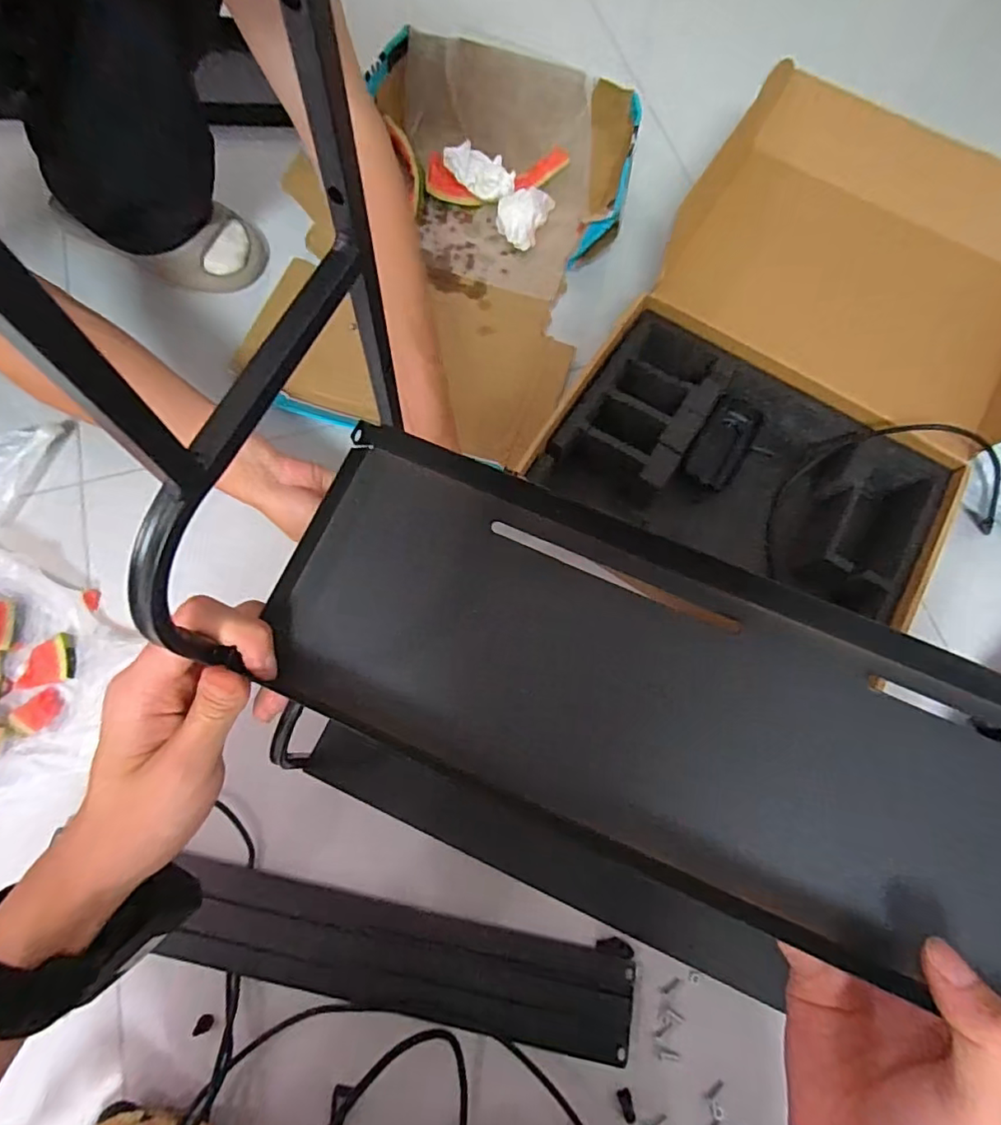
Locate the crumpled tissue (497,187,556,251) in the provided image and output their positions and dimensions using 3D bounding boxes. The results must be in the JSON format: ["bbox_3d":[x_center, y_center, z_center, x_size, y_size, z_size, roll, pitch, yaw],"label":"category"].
[{"bbox_3d":[0.026,-0.431,0.688,0.058,0.032,0.083,26,73,6],"label":"crumpled tissue"}]

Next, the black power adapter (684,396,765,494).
[{"bbox_3d":[0.231,-0.122,0.575,0.051,0.026,0.095,30,73,7],"label":"black power adapter"}]

